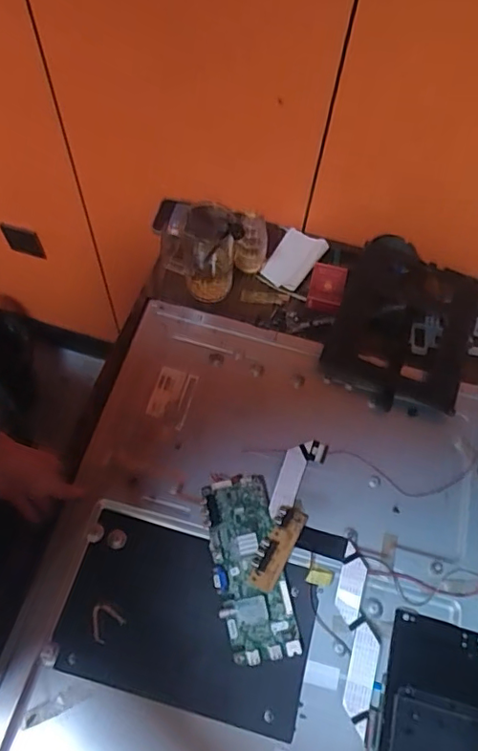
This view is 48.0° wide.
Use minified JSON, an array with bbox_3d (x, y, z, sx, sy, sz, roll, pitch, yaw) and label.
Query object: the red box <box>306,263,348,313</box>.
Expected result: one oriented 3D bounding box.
[{"bbox_3d":[0.143,-0.144,0.873,0.055,0.016,0.093,14,63,3],"label":"red box"}]

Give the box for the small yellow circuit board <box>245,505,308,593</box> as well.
[{"bbox_3d":[0.047,0.215,0.670,0.037,0.010,0.109,29,65,10],"label":"small yellow circuit board"}]

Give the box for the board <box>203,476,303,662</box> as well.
[{"bbox_3d":[0.010,0.235,0.659,0.082,0.015,0.208,-8,64,-8],"label":"board"}]

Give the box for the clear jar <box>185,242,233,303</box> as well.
[{"bbox_3d":[-0.047,-0.167,0.865,0.074,0.084,0.062,7,63,0],"label":"clear jar"}]

